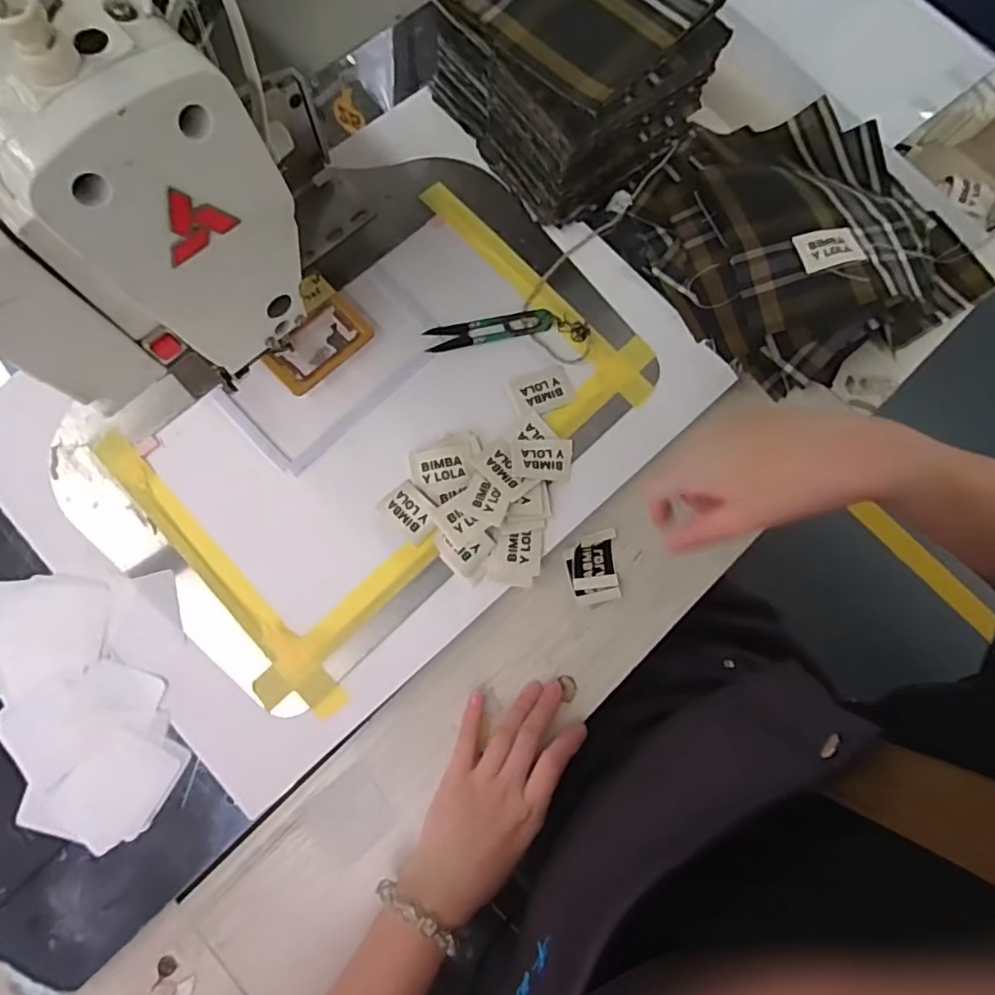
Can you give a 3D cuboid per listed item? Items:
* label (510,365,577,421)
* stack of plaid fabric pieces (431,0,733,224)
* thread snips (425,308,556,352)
[{"bbox_3d":[0.037,-0.086,0.472,0.047,0.004,0.035,-17,77,-5],"label":"label"},{"bbox_3d":[0.056,-0.348,0.476,0.154,0.124,0.172,-39,80,-10],"label":"stack of plaid fabric pieces"},{"bbox_3d":[-0.007,-0.139,0.483,0.105,0.007,0.023,-10,77,-4],"label":"thread snips"}]

